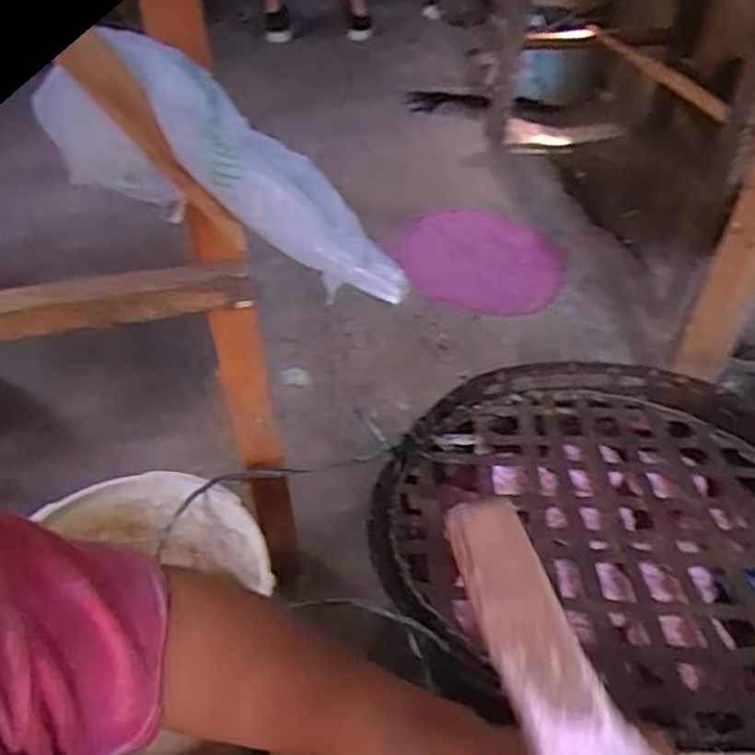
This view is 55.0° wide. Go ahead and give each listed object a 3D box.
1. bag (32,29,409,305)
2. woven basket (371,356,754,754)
[{"bbox_3d":[-0.097,-0.135,0.496,0.271,0.113,0.069,29,45,-1],"label":"bag"},{"bbox_3d":[0.222,0.129,0.680,0.429,0.086,0.420,2,42,-2],"label":"woven basket"}]

